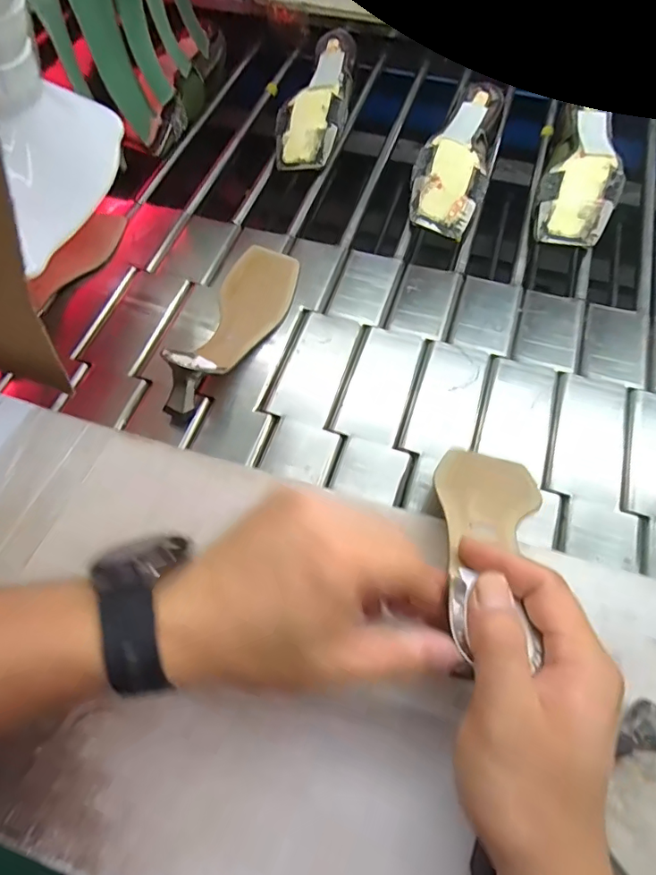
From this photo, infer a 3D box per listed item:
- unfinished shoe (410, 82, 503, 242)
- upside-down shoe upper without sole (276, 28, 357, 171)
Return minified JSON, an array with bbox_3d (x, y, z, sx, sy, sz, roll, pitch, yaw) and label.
[{"bbox_3d":[0.153,-0.328,0.584,0.081,0.062,0.209,17,63,9],"label":"unfinished shoe"},{"bbox_3d":[-0.013,-0.429,0.638,0.082,0.061,0.203,6,62,4],"label":"upside-down shoe upper without sole"}]

